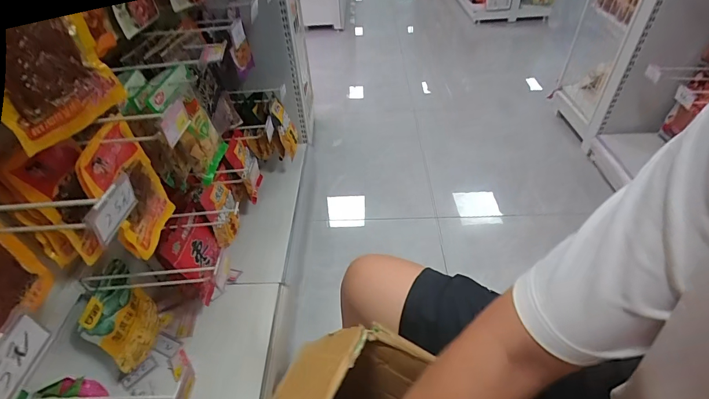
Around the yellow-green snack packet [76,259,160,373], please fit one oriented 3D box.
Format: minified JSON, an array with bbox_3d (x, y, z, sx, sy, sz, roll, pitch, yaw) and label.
[{"bbox_3d":[-0.491,0.252,0.818,0.049,0.215,0.170,-1,42,3],"label":"yellow-green snack packet"}]

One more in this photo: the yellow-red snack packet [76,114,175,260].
[{"bbox_3d":[-0.388,-0.016,0.650,0.028,0.219,0.146,-4,42,0],"label":"yellow-red snack packet"}]

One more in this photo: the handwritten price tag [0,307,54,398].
[{"bbox_3d":[-0.271,0.132,0.293,0.008,0.046,0.078,-7,44,7],"label":"handwritten price tag"}]

